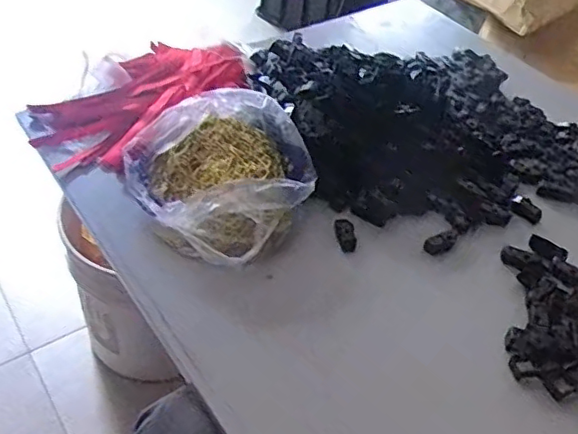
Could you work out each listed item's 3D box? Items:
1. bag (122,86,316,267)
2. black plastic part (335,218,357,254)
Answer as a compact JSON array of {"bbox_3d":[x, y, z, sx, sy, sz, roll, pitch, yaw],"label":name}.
[{"bbox_3d":[-0.080,-0.053,0.705,0.193,0.090,0.217,-26,53,-29],"label":"bag"},{"bbox_3d":[0.068,0.022,0.707,0.024,0.014,0.042,-4,46,-11],"label":"black plastic part"}]

